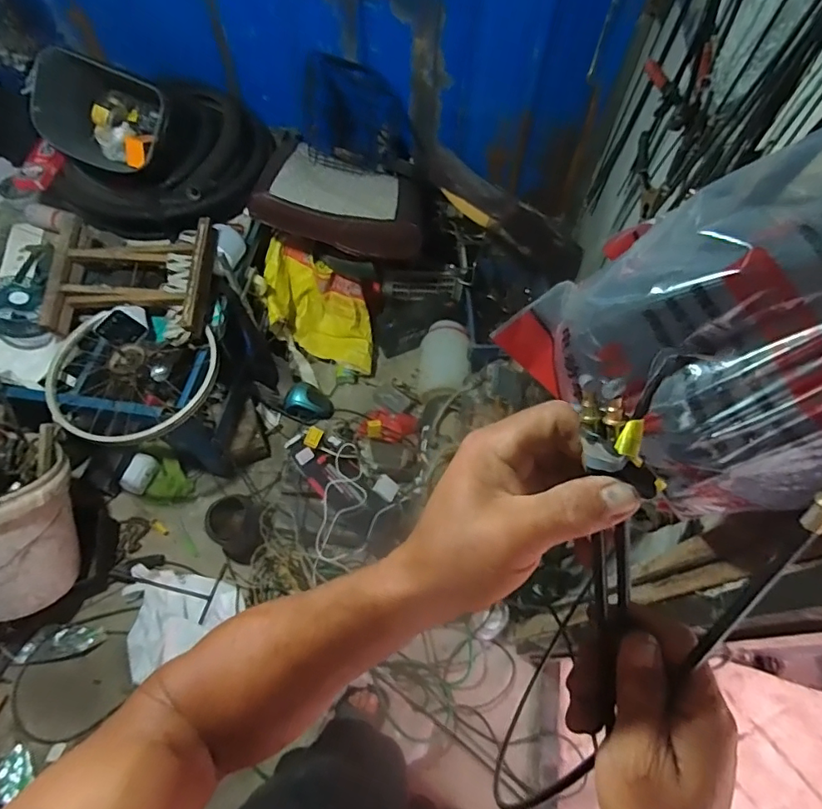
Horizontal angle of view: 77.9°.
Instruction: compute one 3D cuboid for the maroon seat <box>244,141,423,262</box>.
[{"bbox_3d":[-0.203,-0.650,1.596,0.517,0.139,0.460,14,51,-9],"label":"maroon seat"}]

